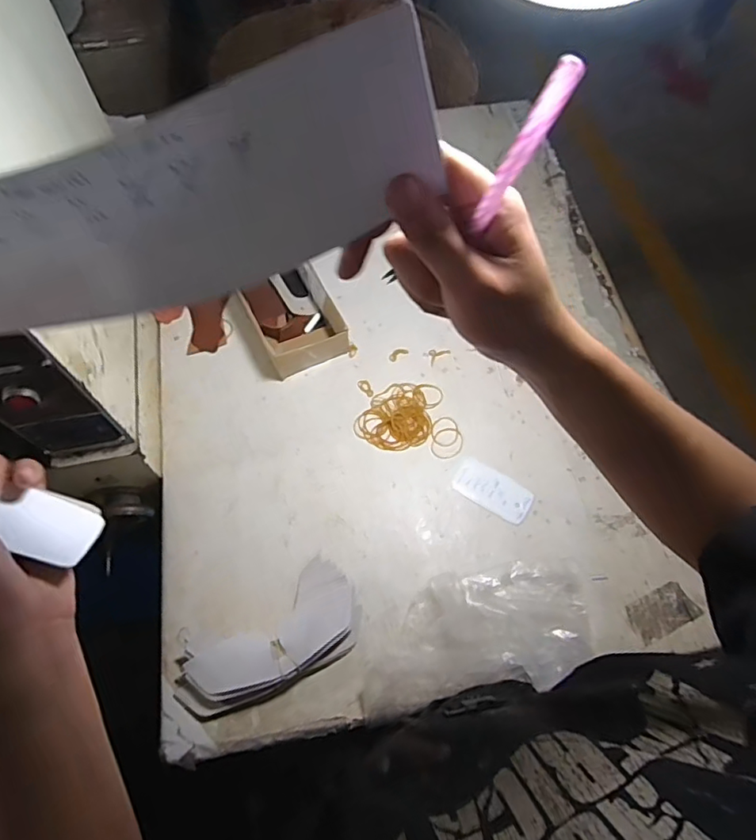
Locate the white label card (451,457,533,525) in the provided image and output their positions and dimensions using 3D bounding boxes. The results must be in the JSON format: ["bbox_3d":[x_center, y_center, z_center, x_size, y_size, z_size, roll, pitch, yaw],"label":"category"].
[{"bbox_3d":[0.151,0.093,0.732,0.104,0.006,0.053,33,67,14],"label":"white label card"}]

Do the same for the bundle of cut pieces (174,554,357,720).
[{"bbox_3d":[-0.123,0.254,0.627,0.217,0.036,0.106,-31,68,-16],"label":"bundle of cut pieces"}]

